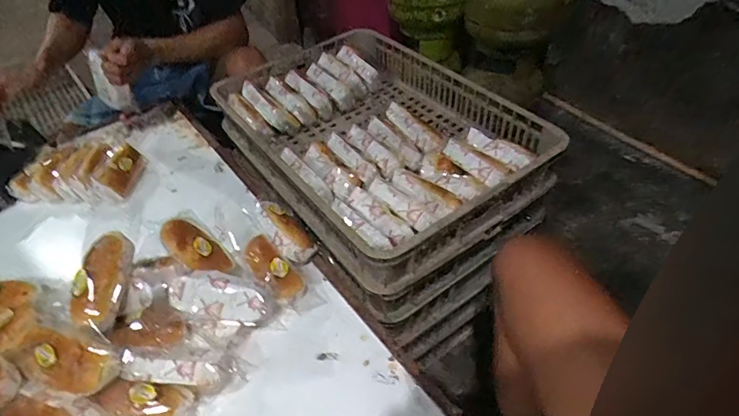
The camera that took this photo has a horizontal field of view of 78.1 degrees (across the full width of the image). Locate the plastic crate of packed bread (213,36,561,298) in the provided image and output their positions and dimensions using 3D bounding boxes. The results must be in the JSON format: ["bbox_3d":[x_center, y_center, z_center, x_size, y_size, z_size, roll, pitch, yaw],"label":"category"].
[{"bbox_3d":[0.006,-0.152,0.879,0.427,0.106,0.596,-30,50,-22],"label":"plastic crate of packed bread"}]

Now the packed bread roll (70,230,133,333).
[{"bbox_3d":[-0.383,0.102,0.656,0.057,0.045,0.143,1,69,7],"label":"packed bread roll"}]

